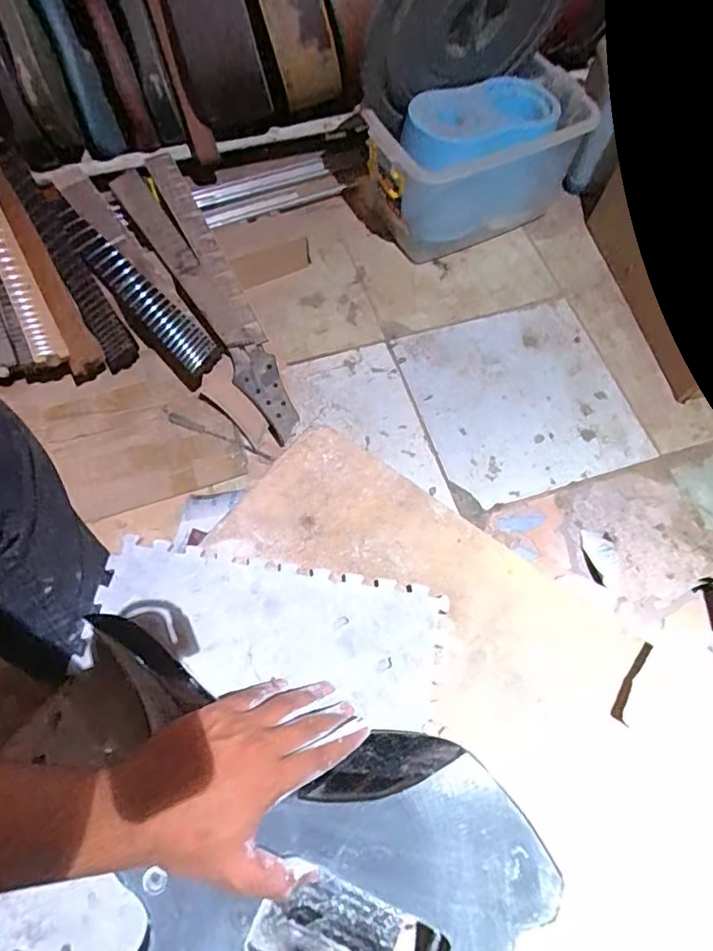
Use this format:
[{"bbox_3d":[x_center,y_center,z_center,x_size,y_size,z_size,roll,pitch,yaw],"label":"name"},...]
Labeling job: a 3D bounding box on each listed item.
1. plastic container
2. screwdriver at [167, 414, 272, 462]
[{"bbox_3d":[0.245,-0.638,1.152,0.425,0.239,0.216,-24,69,-11],"label":"plastic container"},{"bbox_3d":[-0.247,-0.072,1.003,0.206,0.013,0.020,20,67,7],"label":"screwdriver"}]

